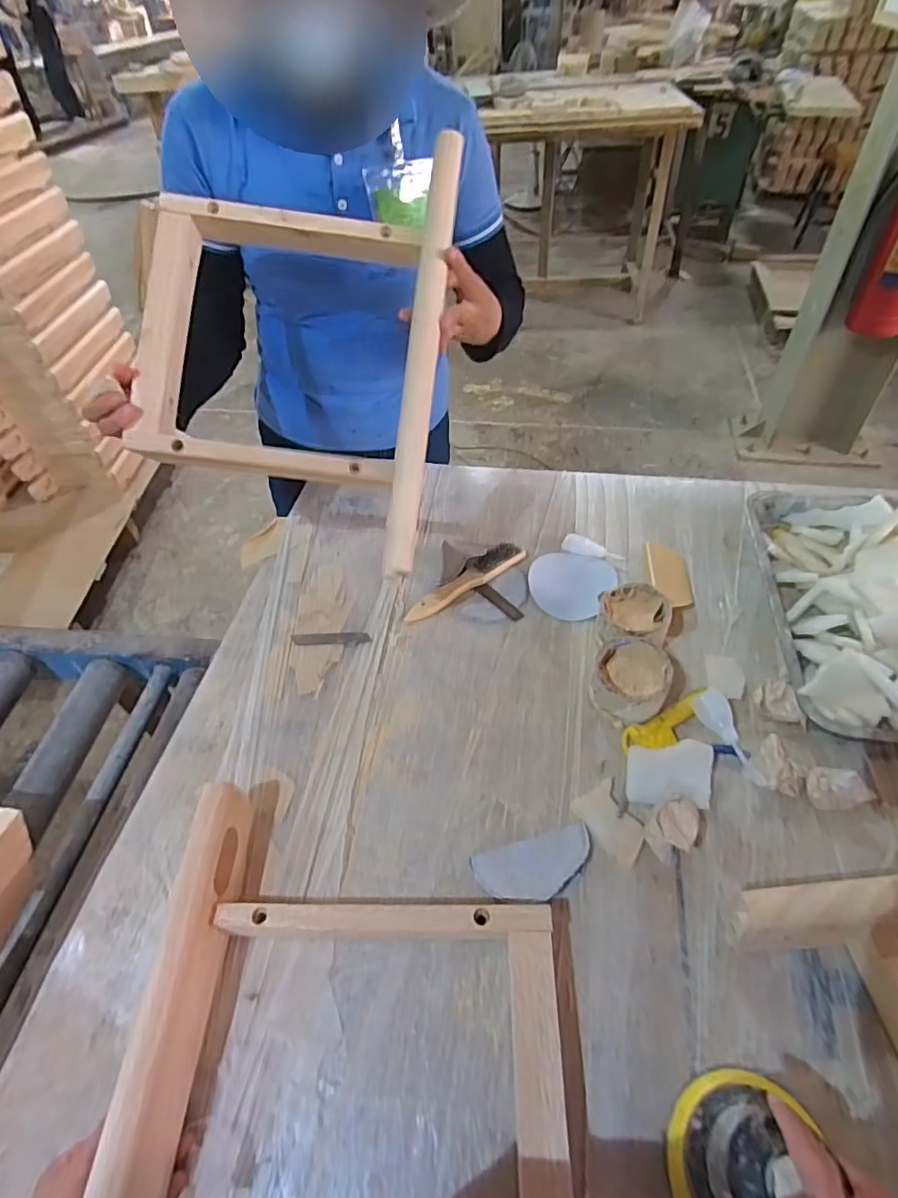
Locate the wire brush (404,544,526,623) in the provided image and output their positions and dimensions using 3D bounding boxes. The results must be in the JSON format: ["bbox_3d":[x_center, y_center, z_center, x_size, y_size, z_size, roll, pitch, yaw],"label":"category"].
[{"bbox_3d":[0.023,-0.026,0.801,0.191,0.023,0.044,-26,52,-19],"label":"wire brush"}]

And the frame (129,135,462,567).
[{"bbox_3d":[-0.174,-0.283,0.649,0.326,0.041,0.469,7,86,2],"label":"frame"}]

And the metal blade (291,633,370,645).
[{"bbox_3d":[-0.154,0.052,0.756,0.100,0.005,0.018,-3,48,1],"label":"metal blade"}]

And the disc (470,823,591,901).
[{"bbox_3d":[0.086,0.257,0.559,0.115,0.012,0.056,-14,49,-9],"label":"disc"}]

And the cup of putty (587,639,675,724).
[{"bbox_3d":[0.205,0.092,0.657,0.079,0.045,0.085,-2,48,2],"label":"cup of putty"}]

